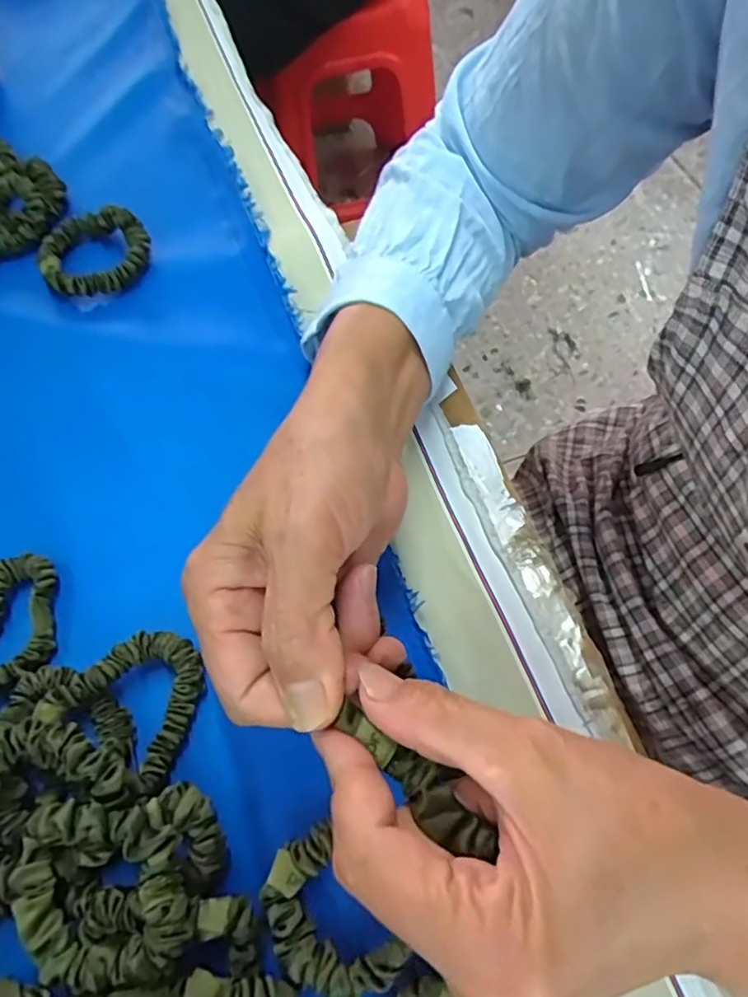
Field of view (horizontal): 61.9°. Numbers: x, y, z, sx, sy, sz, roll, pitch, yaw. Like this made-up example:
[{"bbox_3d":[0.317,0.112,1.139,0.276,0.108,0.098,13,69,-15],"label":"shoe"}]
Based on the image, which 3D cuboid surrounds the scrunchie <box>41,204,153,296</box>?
[{"bbox_3d":[-0.179,-0.159,0.393,0.067,0.021,0.066,-1,63,3],"label":"scrunchie"}]

